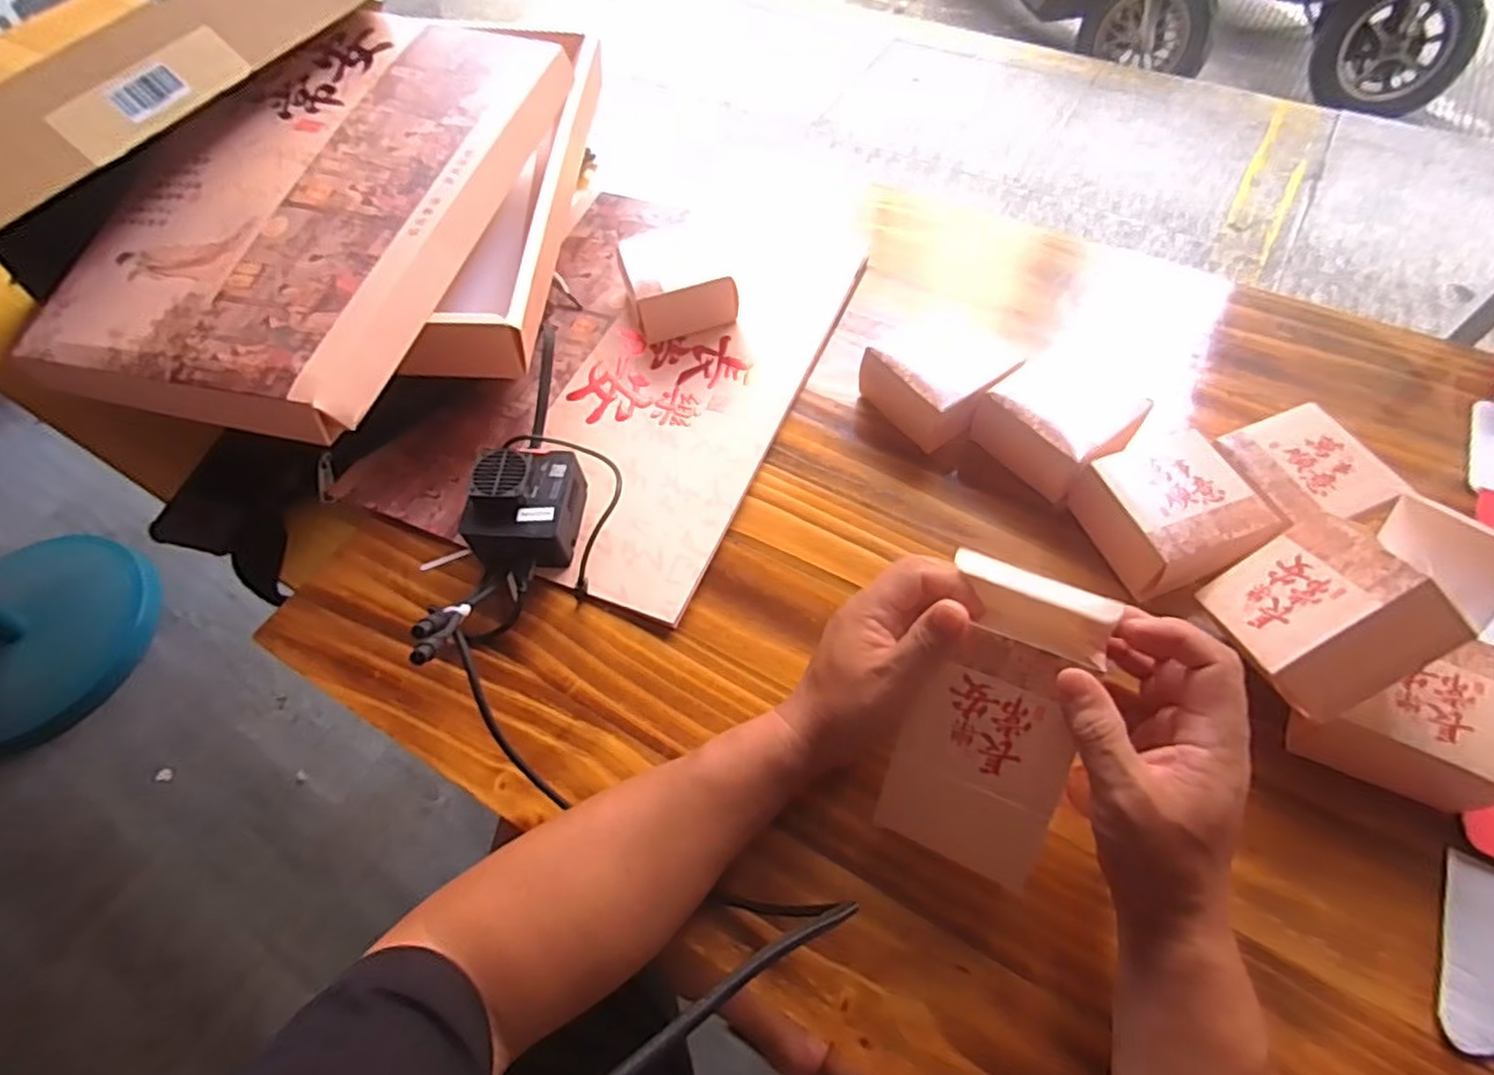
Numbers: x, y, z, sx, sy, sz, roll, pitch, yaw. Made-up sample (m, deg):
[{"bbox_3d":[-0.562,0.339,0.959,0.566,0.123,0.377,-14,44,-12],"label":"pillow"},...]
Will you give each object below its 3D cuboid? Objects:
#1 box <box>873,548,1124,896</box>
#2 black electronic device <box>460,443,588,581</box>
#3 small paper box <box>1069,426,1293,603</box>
[{"bbox_3d":[0.129,0.097,0.369,0.081,0.035,0.160,19,97,16],"label":"box"},{"bbox_3d":[-0.161,-0.019,0.506,0.076,0.058,0.083,-2,58,4],"label":"black electronic device"},{"bbox_3d":[0.285,-0.014,0.471,0.091,0.047,0.099,-19,58,-7],"label":"small paper box"}]

